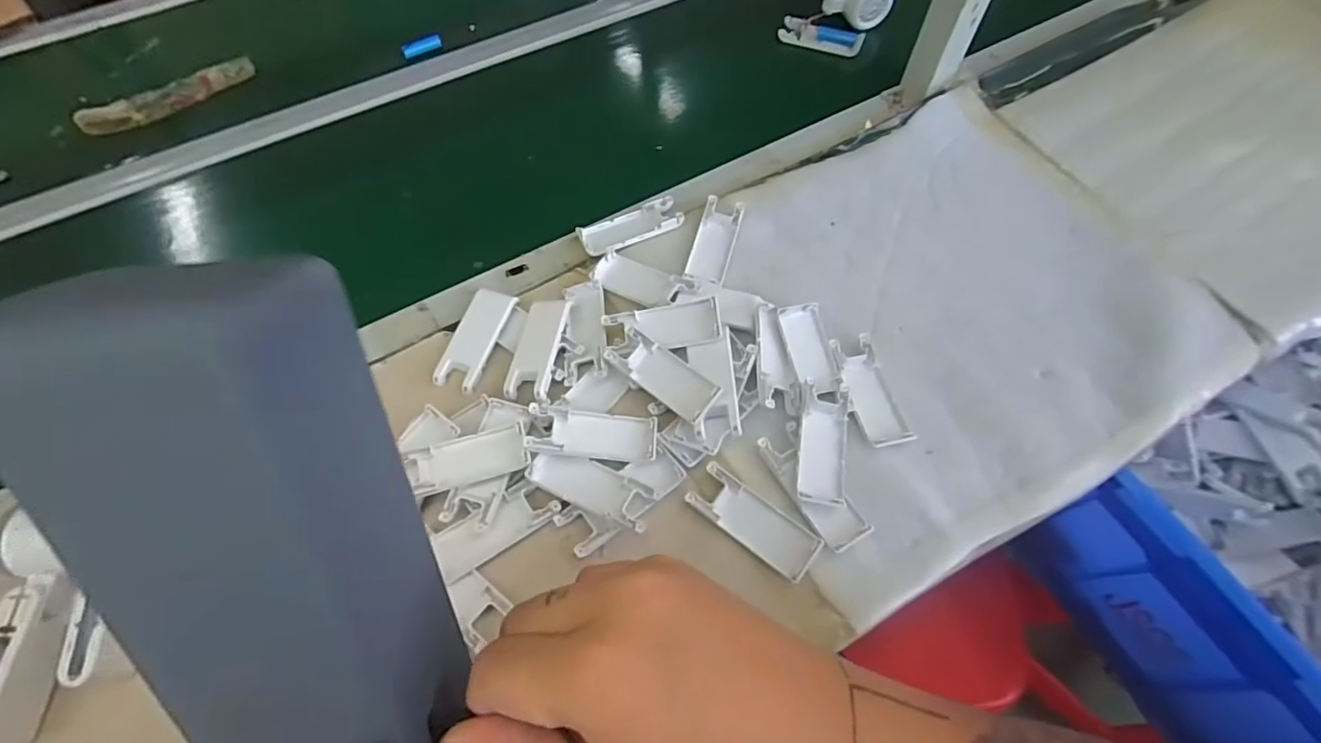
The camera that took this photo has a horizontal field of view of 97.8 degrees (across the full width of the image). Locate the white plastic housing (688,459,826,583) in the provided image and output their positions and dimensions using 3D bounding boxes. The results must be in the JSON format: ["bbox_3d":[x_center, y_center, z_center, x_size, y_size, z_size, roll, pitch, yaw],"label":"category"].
[{"bbox_3d":[0.072,0.116,0.451,0.103,0.014,0.037,36,69,17],"label":"white plastic housing"}]

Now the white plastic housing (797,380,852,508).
[{"bbox_3d":[0.134,0.057,0.470,0.038,0.015,0.101,8,63,5],"label":"white plastic housing"}]

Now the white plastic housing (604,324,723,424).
[{"bbox_3d":[0.003,-0.002,0.486,0.102,0.017,0.040,34,68,16],"label":"white plastic housing"}]

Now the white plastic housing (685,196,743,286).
[{"bbox_3d":[0.055,-0.130,0.575,0.038,0.014,0.099,14,64,8],"label":"white plastic housing"}]

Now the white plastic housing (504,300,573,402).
[{"bbox_3d":[-0.110,-0.020,0.519,0.038,0.020,0.099,8,63,4],"label":"white plastic housing"}]

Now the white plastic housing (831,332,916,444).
[{"bbox_3d":[0.182,0.016,0.501,0.041,0.013,0.105,-11,63,-5],"label":"white plastic housing"}]

